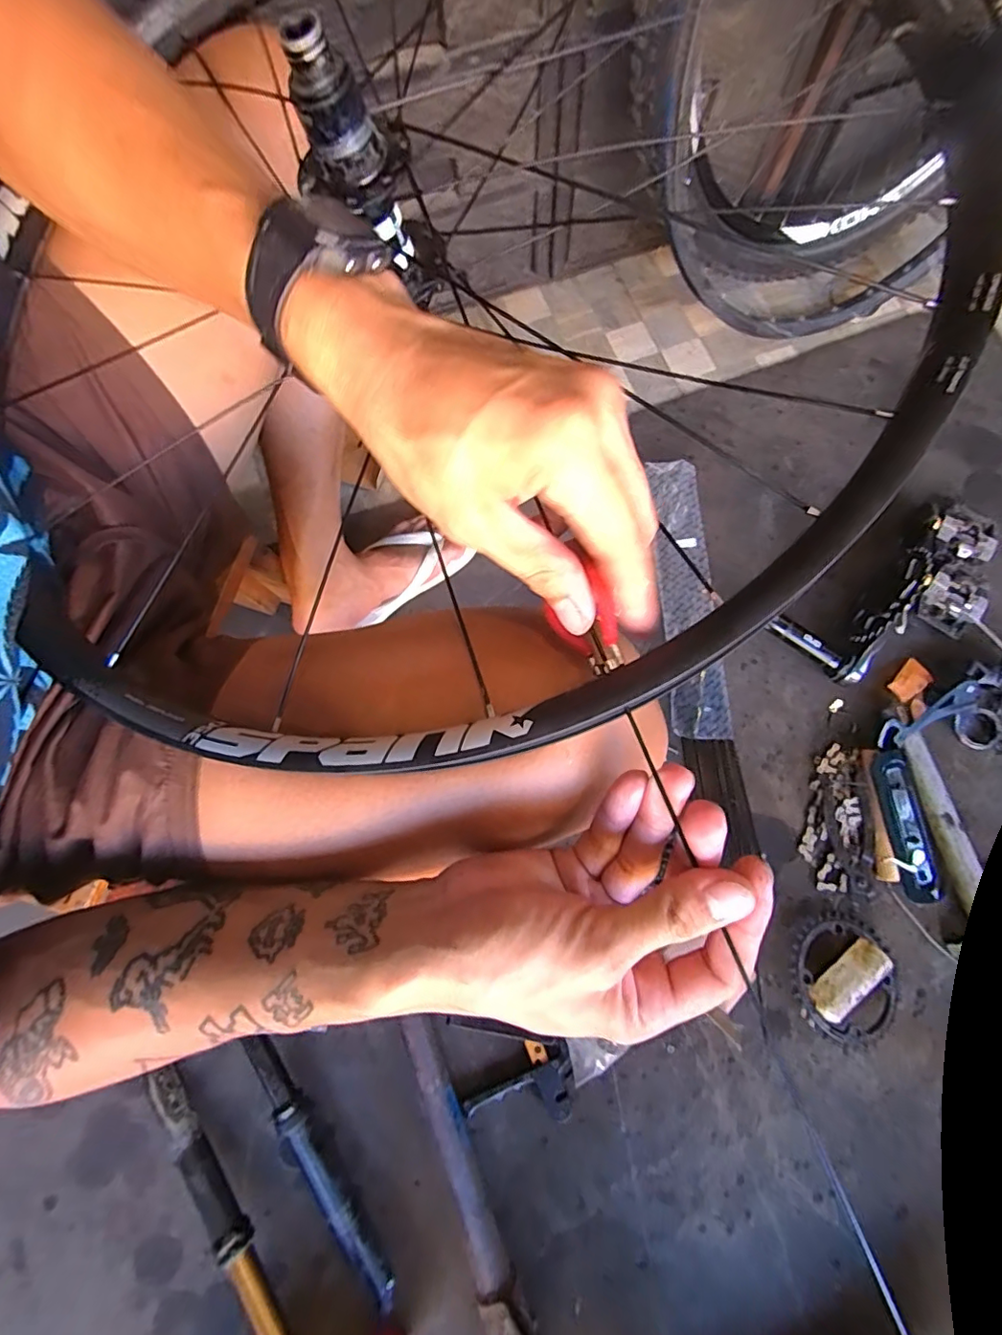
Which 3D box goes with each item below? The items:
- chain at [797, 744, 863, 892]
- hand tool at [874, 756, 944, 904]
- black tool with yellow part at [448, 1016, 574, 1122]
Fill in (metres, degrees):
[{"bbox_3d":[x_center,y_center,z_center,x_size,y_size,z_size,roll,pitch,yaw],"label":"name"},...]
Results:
[{"bbox_3d":[0.415,0.186,0.667,0.056,0.014,0.174,11,77,4],"label":"chain"},{"bbox_3d":[0.495,0.195,0.654,0.047,0.018,0.176,-8,77,0],"label":"hand tool"},{"bbox_3d":[0.011,0.461,0.613,0.139,0.016,0.097,0,77,2],"label":"black tool with yellow part"}]

